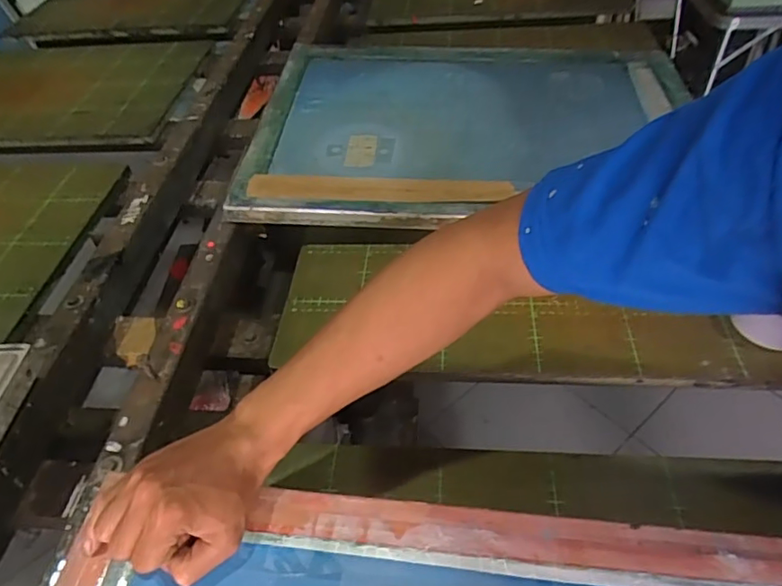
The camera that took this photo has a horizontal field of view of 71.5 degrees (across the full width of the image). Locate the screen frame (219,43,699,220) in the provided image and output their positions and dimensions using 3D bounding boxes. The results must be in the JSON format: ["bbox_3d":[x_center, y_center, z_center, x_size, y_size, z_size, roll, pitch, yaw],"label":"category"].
[{"bbox_3d":[0.122,-0.265,0.823,0.637,0.039,0.456,3,52,3],"label":"screen frame"}]

